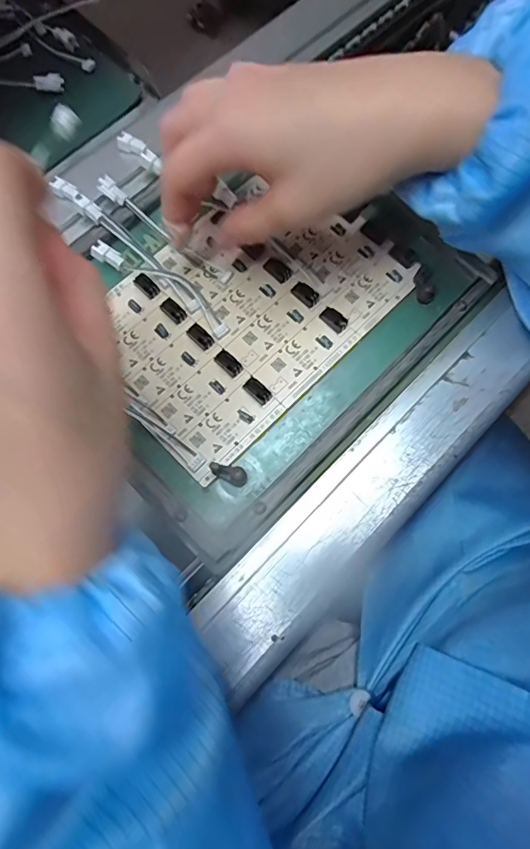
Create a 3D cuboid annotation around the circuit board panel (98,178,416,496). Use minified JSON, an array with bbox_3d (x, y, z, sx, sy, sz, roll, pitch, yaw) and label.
[{"bbox_3d":[-0.010,-0.074,0.290,0.125,0.009,0.190,44,79,9],"label":"circuit board panel"}]

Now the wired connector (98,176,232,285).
[{"bbox_3d":[-0.062,-0.121,0.294,0.096,0.020,0.009,34,75,9],"label":"wired connector"}]

